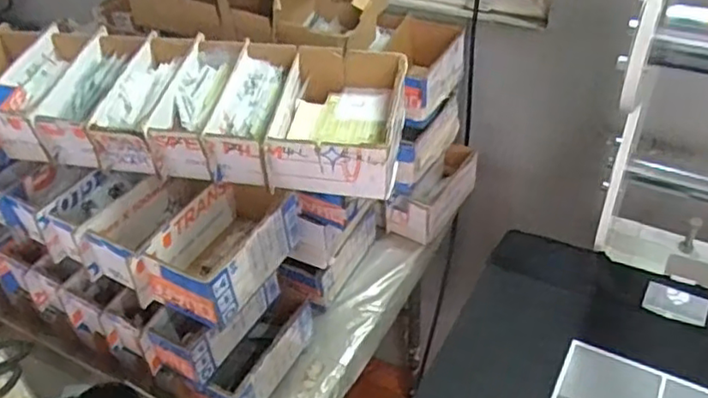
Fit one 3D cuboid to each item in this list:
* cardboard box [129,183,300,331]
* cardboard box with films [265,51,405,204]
[{"bbox_3d":[-0.139,0.053,0.672,0.096,0.071,0.165,17,46,23],"label":"cardboard box"},{"bbox_3d":[-0.014,-0.086,0.696,0.127,0.084,0.171,5,42,10],"label":"cardboard box with films"}]

